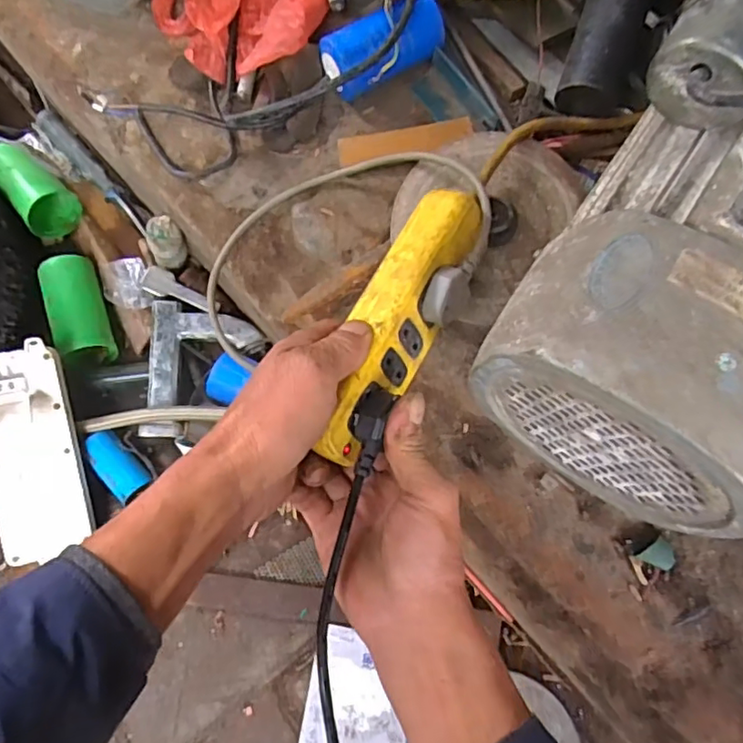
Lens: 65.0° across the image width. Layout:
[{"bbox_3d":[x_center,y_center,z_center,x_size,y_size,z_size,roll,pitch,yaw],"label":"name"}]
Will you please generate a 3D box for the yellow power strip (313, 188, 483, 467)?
[{"bbox_3d":[0.016,-0.032,0.366,0.047,0.044,0.186,23,77,8],"label":"yellow power strip"}]

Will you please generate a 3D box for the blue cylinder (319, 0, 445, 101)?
[{"bbox_3d":[0.014,-0.259,0.478,0.106,0.058,0.058,-23,73,-6],"label":"blue cylinder"}]

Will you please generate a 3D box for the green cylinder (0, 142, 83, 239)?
[{"bbox_3d":[-0.369,-0.200,0.633,0.058,0.046,0.111,-41,76,-12],"label":"green cylinder"}]

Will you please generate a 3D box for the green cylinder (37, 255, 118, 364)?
[{"bbox_3d":[-0.306,-0.065,0.604,0.054,0.051,0.120,-22,73,-6],"label":"green cylinder"}]

